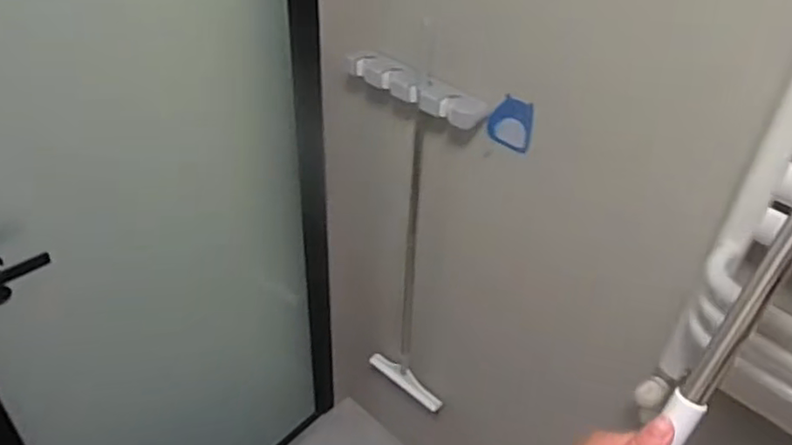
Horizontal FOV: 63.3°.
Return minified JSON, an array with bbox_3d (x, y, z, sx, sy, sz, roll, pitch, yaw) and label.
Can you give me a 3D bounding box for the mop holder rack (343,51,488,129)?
[{"bbox_3d":[0.031,-0.240,1.146,0.300,0.048,0.057,28,44,28],"label":"mop holder rack"}]

